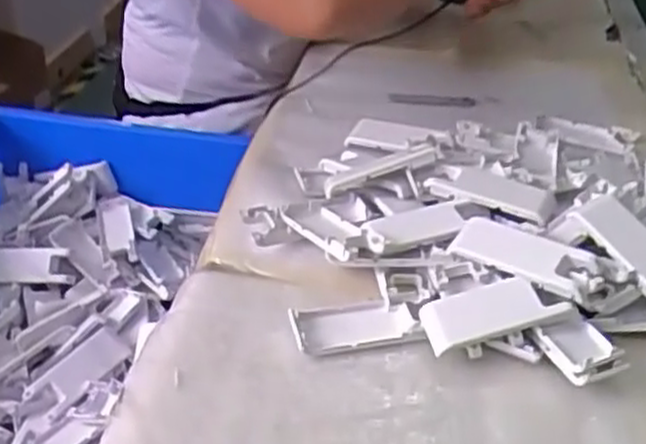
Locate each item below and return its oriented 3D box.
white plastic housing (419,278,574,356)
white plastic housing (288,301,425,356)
[{"bbox_3d":[0.116,0.062,0.551,0.094,0.014,0.039,-18,54,-4],"label":"white plastic housing"},{"bbox_3d":[0.023,0.075,0.563,0.088,0.012,0.041,-4,35,-9],"label":"white plastic housing"}]

